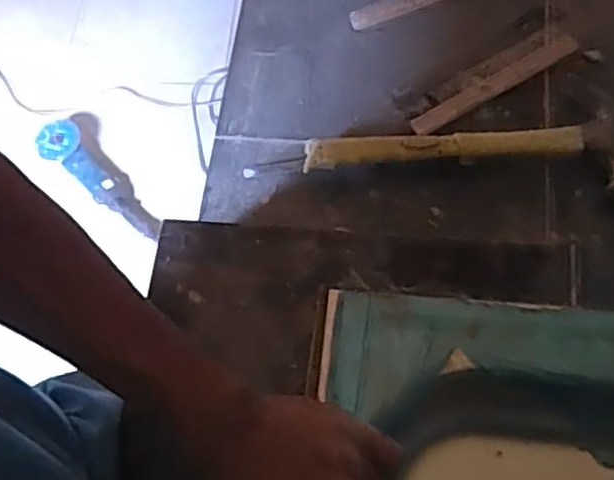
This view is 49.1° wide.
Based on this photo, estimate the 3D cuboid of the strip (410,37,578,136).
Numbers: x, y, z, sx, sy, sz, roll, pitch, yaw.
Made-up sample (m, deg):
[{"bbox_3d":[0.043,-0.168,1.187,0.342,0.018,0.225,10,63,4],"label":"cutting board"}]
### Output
[{"bbox_3d":[0.170,-0.140,0.606,0.172,0.008,0.021,-31,68,-6],"label":"strip"}]

